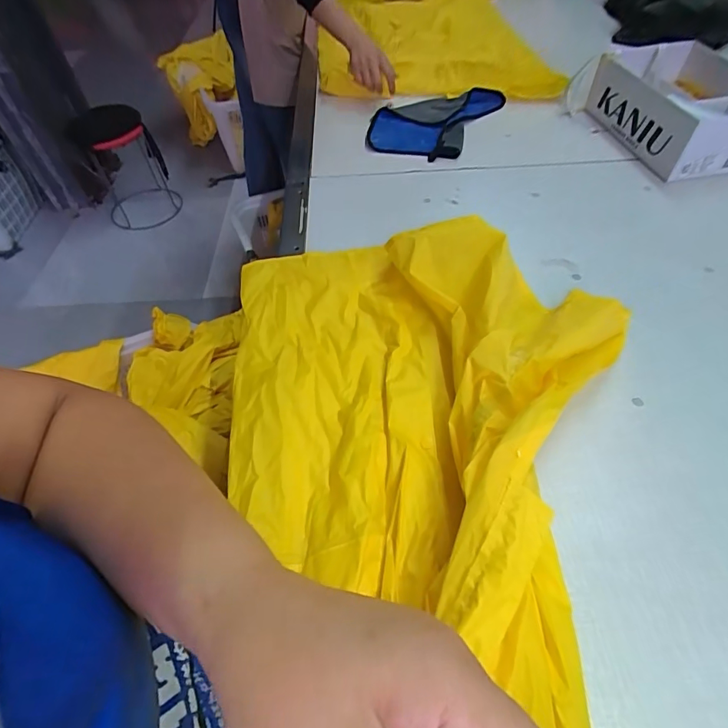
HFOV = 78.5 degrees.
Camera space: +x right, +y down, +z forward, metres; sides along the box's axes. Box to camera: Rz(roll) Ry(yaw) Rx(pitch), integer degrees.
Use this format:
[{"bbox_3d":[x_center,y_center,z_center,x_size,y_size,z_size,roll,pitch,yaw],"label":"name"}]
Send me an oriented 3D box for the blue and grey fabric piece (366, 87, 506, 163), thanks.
[{"bbox_3d":[0.179,-0.650,1.168,0.267,0.020,0.458,23,57,18],"label":"blue and grey fabric piece"}]

